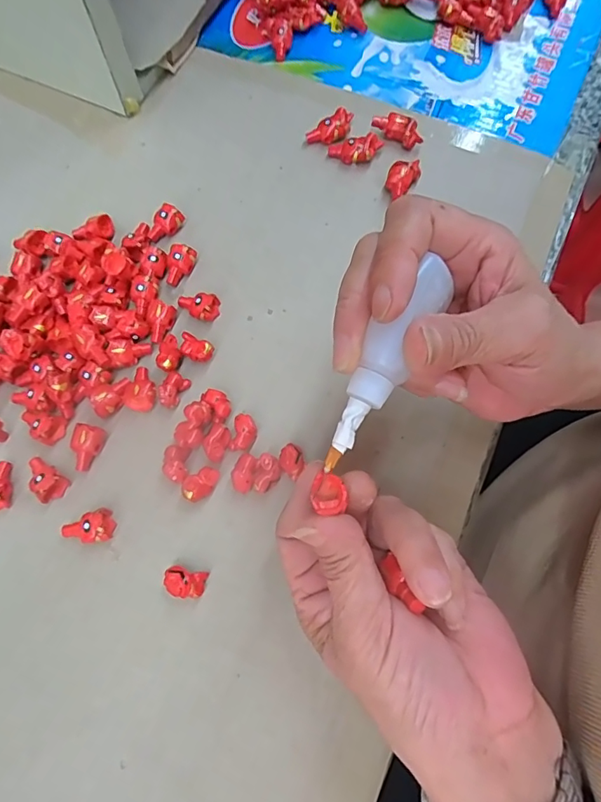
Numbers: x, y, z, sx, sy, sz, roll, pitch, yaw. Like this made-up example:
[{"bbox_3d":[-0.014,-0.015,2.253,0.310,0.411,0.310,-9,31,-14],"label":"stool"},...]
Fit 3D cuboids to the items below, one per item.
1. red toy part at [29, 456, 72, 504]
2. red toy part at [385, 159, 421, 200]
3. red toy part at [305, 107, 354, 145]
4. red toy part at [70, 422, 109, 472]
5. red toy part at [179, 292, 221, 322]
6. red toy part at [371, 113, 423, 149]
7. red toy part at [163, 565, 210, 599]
[{"bbox_3d":[-0.142,0.042,0.258,0.026,0.014,0.015,36,75,12],"label":"red toy part"},{"bbox_3d":[0.069,-0.152,0.322,0.018,0.014,0.030,28,73,10],"label":"red toy part"},{"bbox_3d":[0.024,-0.195,0.338,0.036,0.013,0.018,-31,73,-10],"label":"red toy part"},{"bbox_3d":[-0.120,0.025,0.264,0.017,0.014,0.025,22,73,8],"label":"red toy part"},{"bbox_3d":[-0.063,-0.061,0.293,0.026,0.013,0.019,25,73,9],"label":"red toy part"},{"bbox_3d":[0.070,-0.194,0.337,0.037,0.016,0.012,31,74,10],"label":"red toy part"},{"bbox_3d":[-0.058,0.092,0.239,0.019,0.015,0.014,13,71,5],"label":"red toy part"}]

